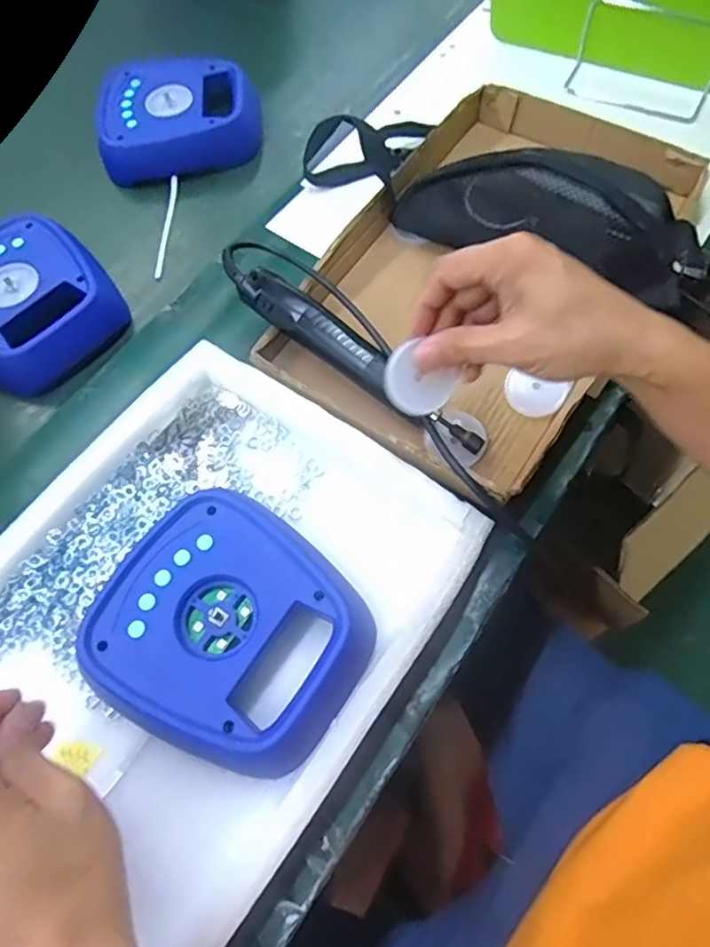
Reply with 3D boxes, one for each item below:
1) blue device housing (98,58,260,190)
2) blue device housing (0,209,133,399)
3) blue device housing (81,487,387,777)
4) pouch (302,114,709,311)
[{"bbox_3d":[-0.199,-0.403,0.693,0.169,0.047,0.154,-1,66,2],"label":"blue device housing"},{"bbox_3d":[-0.318,-0.162,0.585,0.156,0.043,0.166,-41,70,-15],"label":"blue device housing"},{"bbox_3d":[-0.083,0.105,0.416,0.174,0.036,0.153,30,71,15],"label":"blue device housing"},{"bbox_3d":[0.136,-0.270,0.575,0.389,0.090,0.129,30,70,15],"label":"pouch"}]

